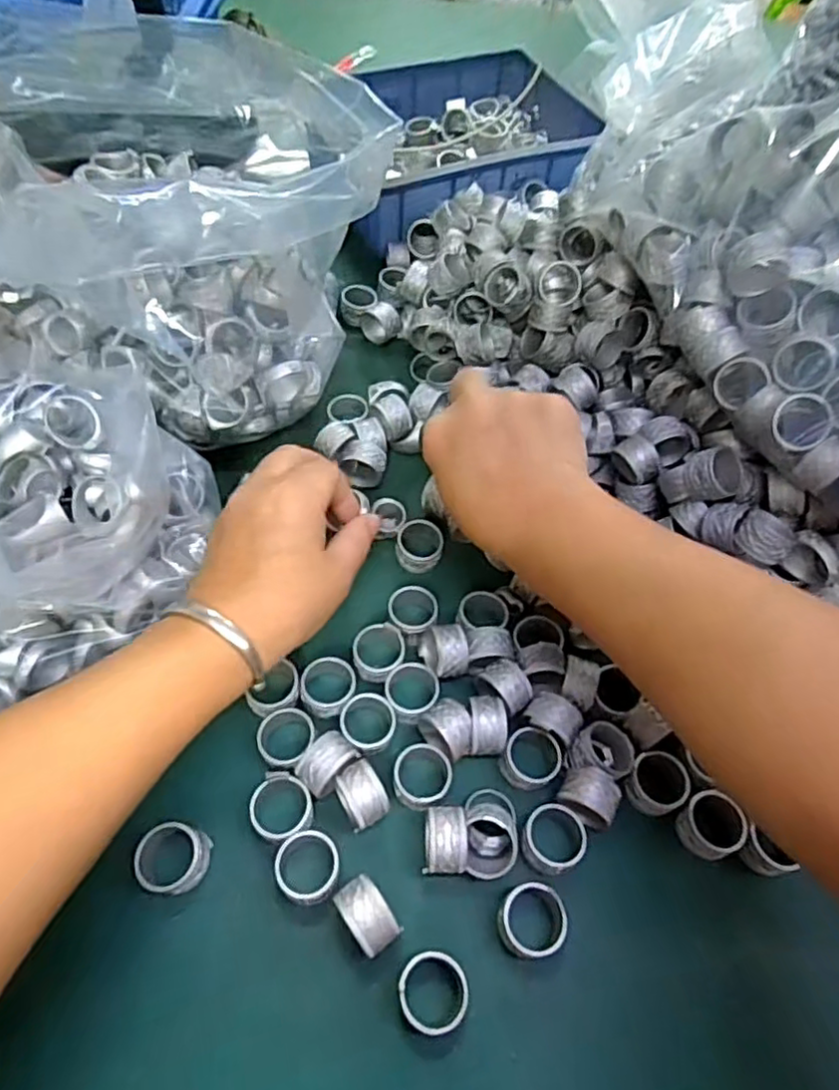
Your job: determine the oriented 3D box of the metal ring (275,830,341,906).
[{"bbox_3d":[-0.049,0.142,0.288,0.027,0.015,0.028,2,57,-3],"label":"metal ring"}]

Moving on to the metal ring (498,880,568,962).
[{"bbox_3d":[0.049,0.163,0.283,0.027,0.017,0.028,2,57,-3],"label":"metal ring"}]

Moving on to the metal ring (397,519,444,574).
[{"bbox_3d":[0.000,0.000,0.387,0.026,0.017,0.027,2,57,-3],"label":"metal ring"}]

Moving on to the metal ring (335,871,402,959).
[{"bbox_3d":[-0.022,0.156,0.276,0.018,0.026,0.028,-30,64,-22],"label":"metal ring"}]

